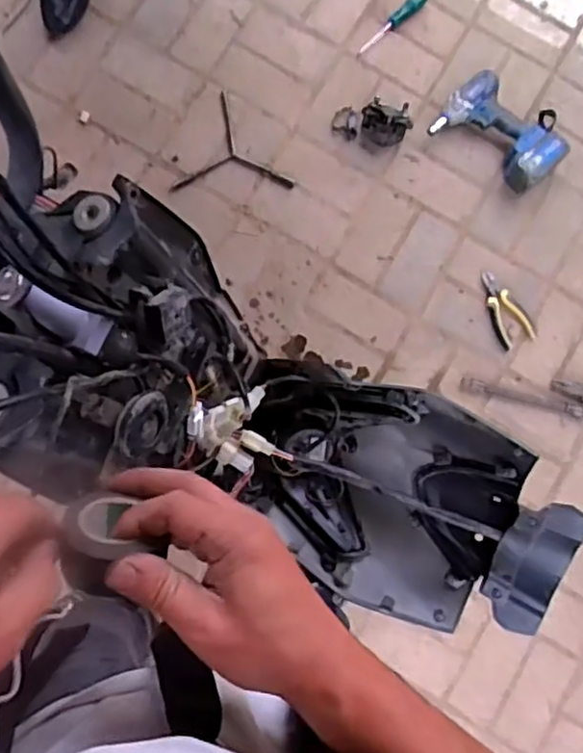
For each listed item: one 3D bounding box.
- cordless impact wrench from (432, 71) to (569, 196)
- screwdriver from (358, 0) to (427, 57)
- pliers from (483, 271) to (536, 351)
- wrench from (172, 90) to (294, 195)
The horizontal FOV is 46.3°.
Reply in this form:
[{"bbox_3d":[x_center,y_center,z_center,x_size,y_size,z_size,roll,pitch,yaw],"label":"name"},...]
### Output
[{"bbox_3d":[0.441,-0.510,1.376,0.254,0.106,0.208,39,82,1],"label":"cordless impact wrench"},{"bbox_3d":[0.210,-0.736,1.418,0.190,0.023,0.031,-41,90,-6],"label":"screwdriver"},{"bbox_3d":[0.442,-0.143,1.412,0.078,0.012,0.163,-25,86,-7],"label":"pliers"},{"bbox_3d":[-0.093,-0.425,1.359,0.211,0.009,0.222,28,84,-2],"label":"wrench"}]

